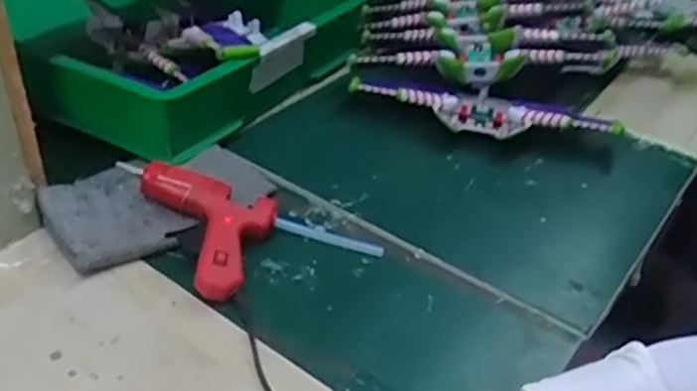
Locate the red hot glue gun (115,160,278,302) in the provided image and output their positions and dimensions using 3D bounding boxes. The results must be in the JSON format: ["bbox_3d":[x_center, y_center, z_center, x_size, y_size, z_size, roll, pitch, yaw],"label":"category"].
[{"bbox_3d":[-0.133,0.027,0.588,0.134,0.046,0.118,6,36,2],"label":"red hot glue gun"}]

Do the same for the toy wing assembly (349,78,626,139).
[{"bbox_3d":[0.150,-0.096,0.781,0.282,0.034,0.071,8,36,5],"label":"toy wing assembly"}]

